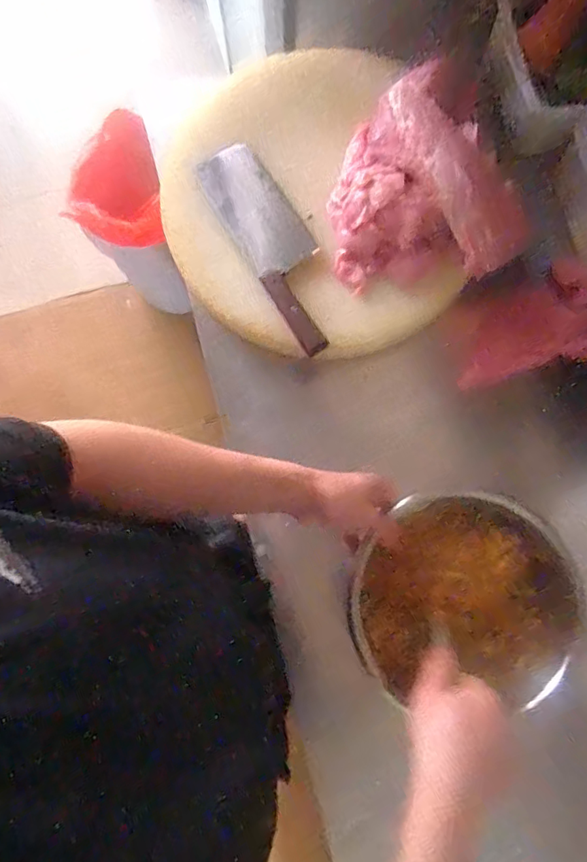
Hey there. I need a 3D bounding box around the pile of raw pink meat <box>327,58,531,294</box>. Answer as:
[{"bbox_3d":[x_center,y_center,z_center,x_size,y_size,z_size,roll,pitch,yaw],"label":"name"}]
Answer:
[{"bbox_3d":[0.155,-0.307,0.595,0.220,0.076,0.242,-5,80,0],"label":"pile of raw pink meat"}]

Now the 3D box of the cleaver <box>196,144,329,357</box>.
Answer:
[{"bbox_3d":[-0.024,-0.234,0.623,0.083,0.029,0.299,-30,81,-5],"label":"cleaver"}]

